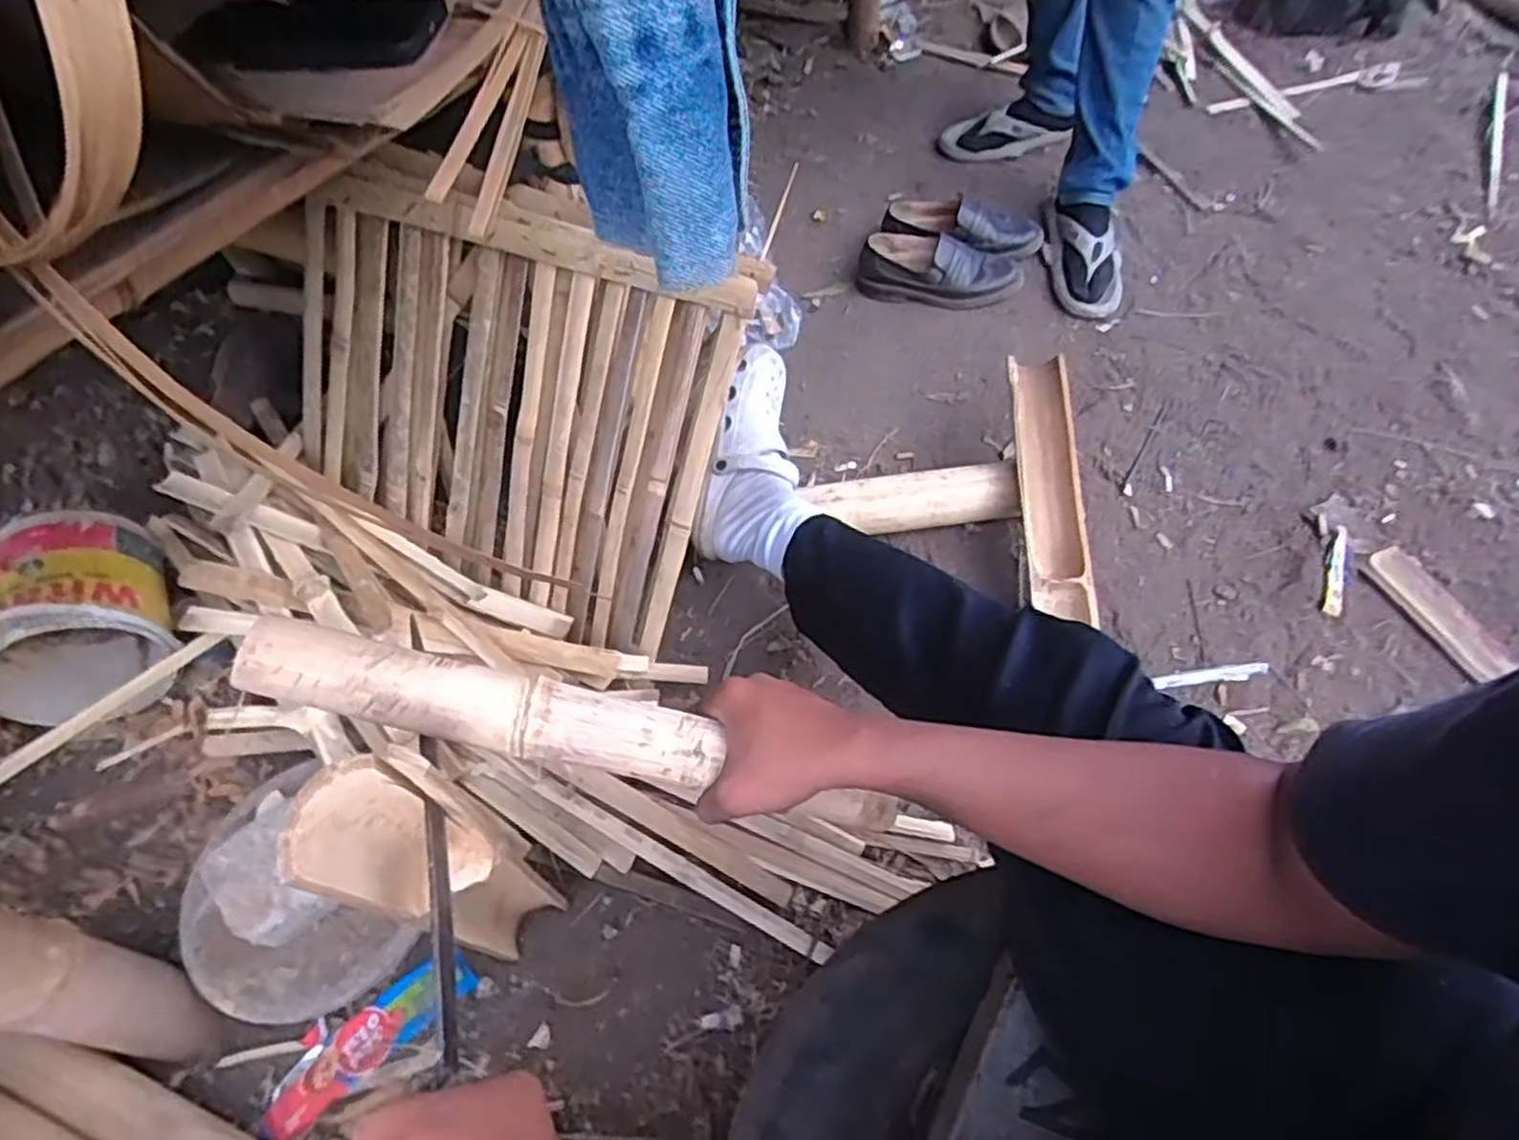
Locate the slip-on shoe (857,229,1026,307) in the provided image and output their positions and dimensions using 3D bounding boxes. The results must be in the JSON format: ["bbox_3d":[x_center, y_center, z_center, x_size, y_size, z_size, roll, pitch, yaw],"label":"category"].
[{"bbox_3d":[0.312,-0.514,1.334,0.283,0.092,0.102,5,53,7],"label":"slip-on shoe"}]

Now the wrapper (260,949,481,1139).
[{"bbox_3d":[-0.382,0.450,0.750,0.206,0.016,0.069,-36,59,-22],"label":"wrapper"}]

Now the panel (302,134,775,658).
[{"bbox_3d":[-0.297,-0.194,0.866,0.531,0.452,0.068,24,27,8],"label":"panel"}]

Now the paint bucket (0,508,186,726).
[{"bbox_3d":[-0.808,0.057,0.912,0.181,0.178,0.197,-47,54,15],"label":"paint bucket"}]

